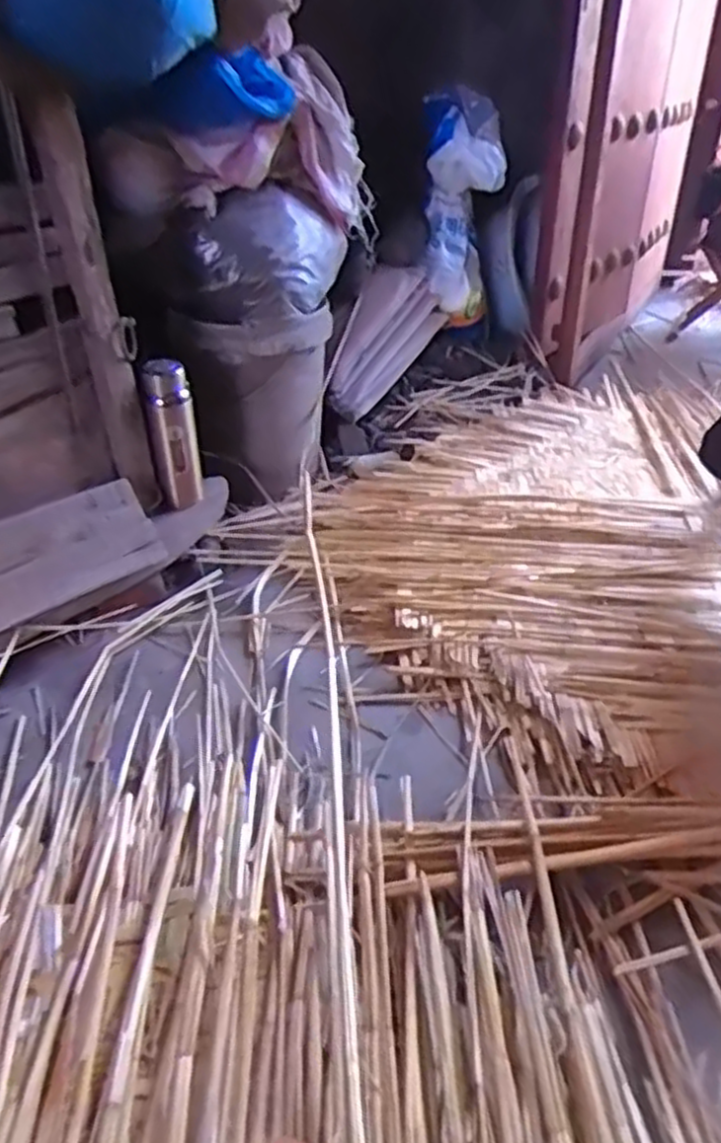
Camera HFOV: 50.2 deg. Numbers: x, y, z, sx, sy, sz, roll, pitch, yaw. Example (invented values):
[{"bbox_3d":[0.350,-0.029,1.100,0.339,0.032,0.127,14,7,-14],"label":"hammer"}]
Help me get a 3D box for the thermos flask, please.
[{"bbox_3d":[-0.313,-0.229,1.301,0.072,0.246,0.088,-8,36,-10],"label":"thermos flask"}]

